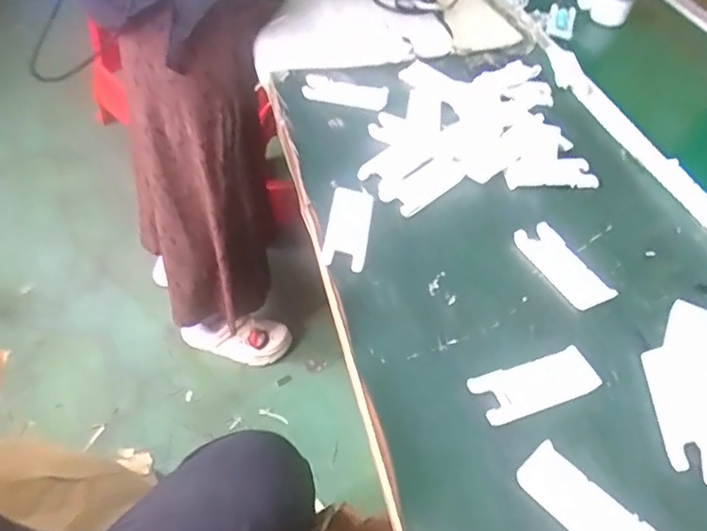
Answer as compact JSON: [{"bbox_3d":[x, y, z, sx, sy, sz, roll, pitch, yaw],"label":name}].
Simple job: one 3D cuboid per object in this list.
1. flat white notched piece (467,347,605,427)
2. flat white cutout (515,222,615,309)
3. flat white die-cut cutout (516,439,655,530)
[{"bbox_3d":[0.147,0.096,0.478,0.105,0.008,0.041,-16,51,-17],"label":"flat white notched piece"},{"bbox_3d":[0.204,0.000,0.581,0.041,0.011,0.104,-20,52,-20],"label":"flat white cutout"},{"bbox_3d":[0.166,0.172,0.412,0.042,0.008,0.105,-33,58,-29],"label":"flat white die-cut cutout"}]

